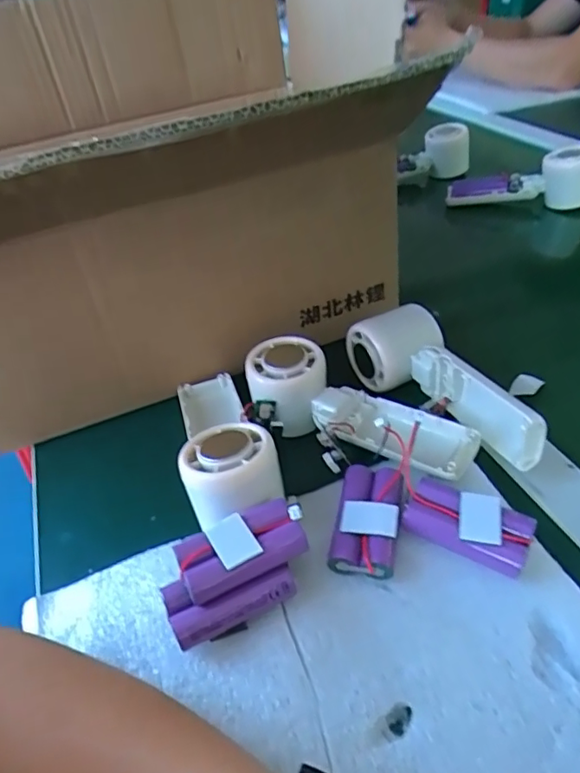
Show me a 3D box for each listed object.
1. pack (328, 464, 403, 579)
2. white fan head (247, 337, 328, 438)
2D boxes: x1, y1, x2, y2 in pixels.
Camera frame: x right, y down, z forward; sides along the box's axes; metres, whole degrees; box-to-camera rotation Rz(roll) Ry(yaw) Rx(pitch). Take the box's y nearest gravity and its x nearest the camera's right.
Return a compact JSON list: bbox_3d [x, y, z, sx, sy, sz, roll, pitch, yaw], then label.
[{"bbox_3d":[0.046,0.077,0.323,0.034,0.026,0.067,4,41,14],"label":"pack"},{"bbox_3d":[-0.001,0.000,0.406,0.055,0.052,0.051,-7,40,2],"label":"white fan head"}]

